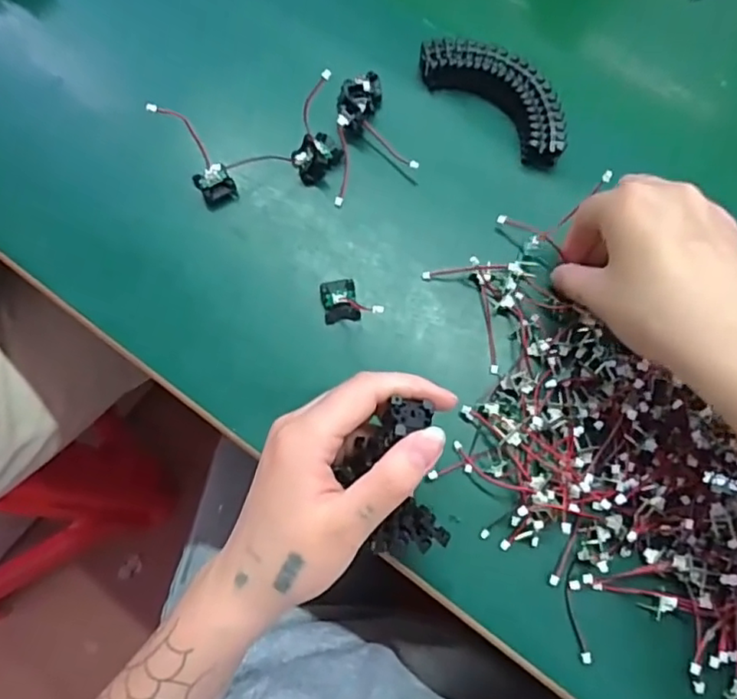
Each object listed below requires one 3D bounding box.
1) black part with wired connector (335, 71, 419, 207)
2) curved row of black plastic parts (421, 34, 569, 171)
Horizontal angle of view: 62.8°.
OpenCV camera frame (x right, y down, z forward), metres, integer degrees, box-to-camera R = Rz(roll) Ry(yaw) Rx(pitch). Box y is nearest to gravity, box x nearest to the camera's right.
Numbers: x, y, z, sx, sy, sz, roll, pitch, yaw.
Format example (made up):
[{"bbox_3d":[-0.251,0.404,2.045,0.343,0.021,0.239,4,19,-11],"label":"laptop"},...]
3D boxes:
[{"bbox_3d":[-0.007,-0.139,0.381,0.053,0.026,0.080,-18,76,-3],"label":"black part with wired connector"},{"bbox_3d":[0.086,-0.163,0.388,0.108,0.028,0.042,42,81,11],"label":"curved row of black plastic parts"}]

